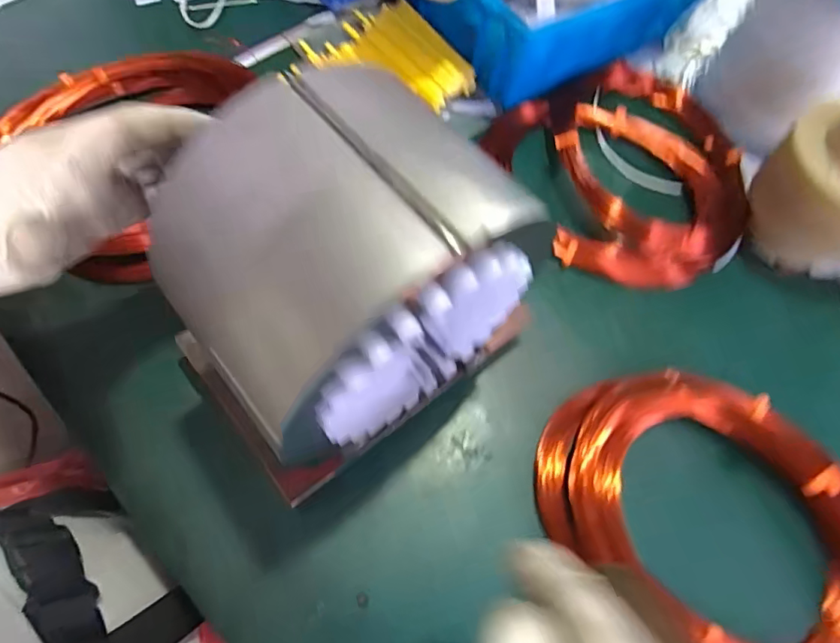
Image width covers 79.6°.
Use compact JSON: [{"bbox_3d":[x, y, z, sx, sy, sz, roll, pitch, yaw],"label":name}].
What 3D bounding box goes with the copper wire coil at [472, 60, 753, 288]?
[{"bbox_3d":[0.180,-0.134,0.433,0.207,0.039,0.218,2,64,-4],"label":"copper wire coil"}]

